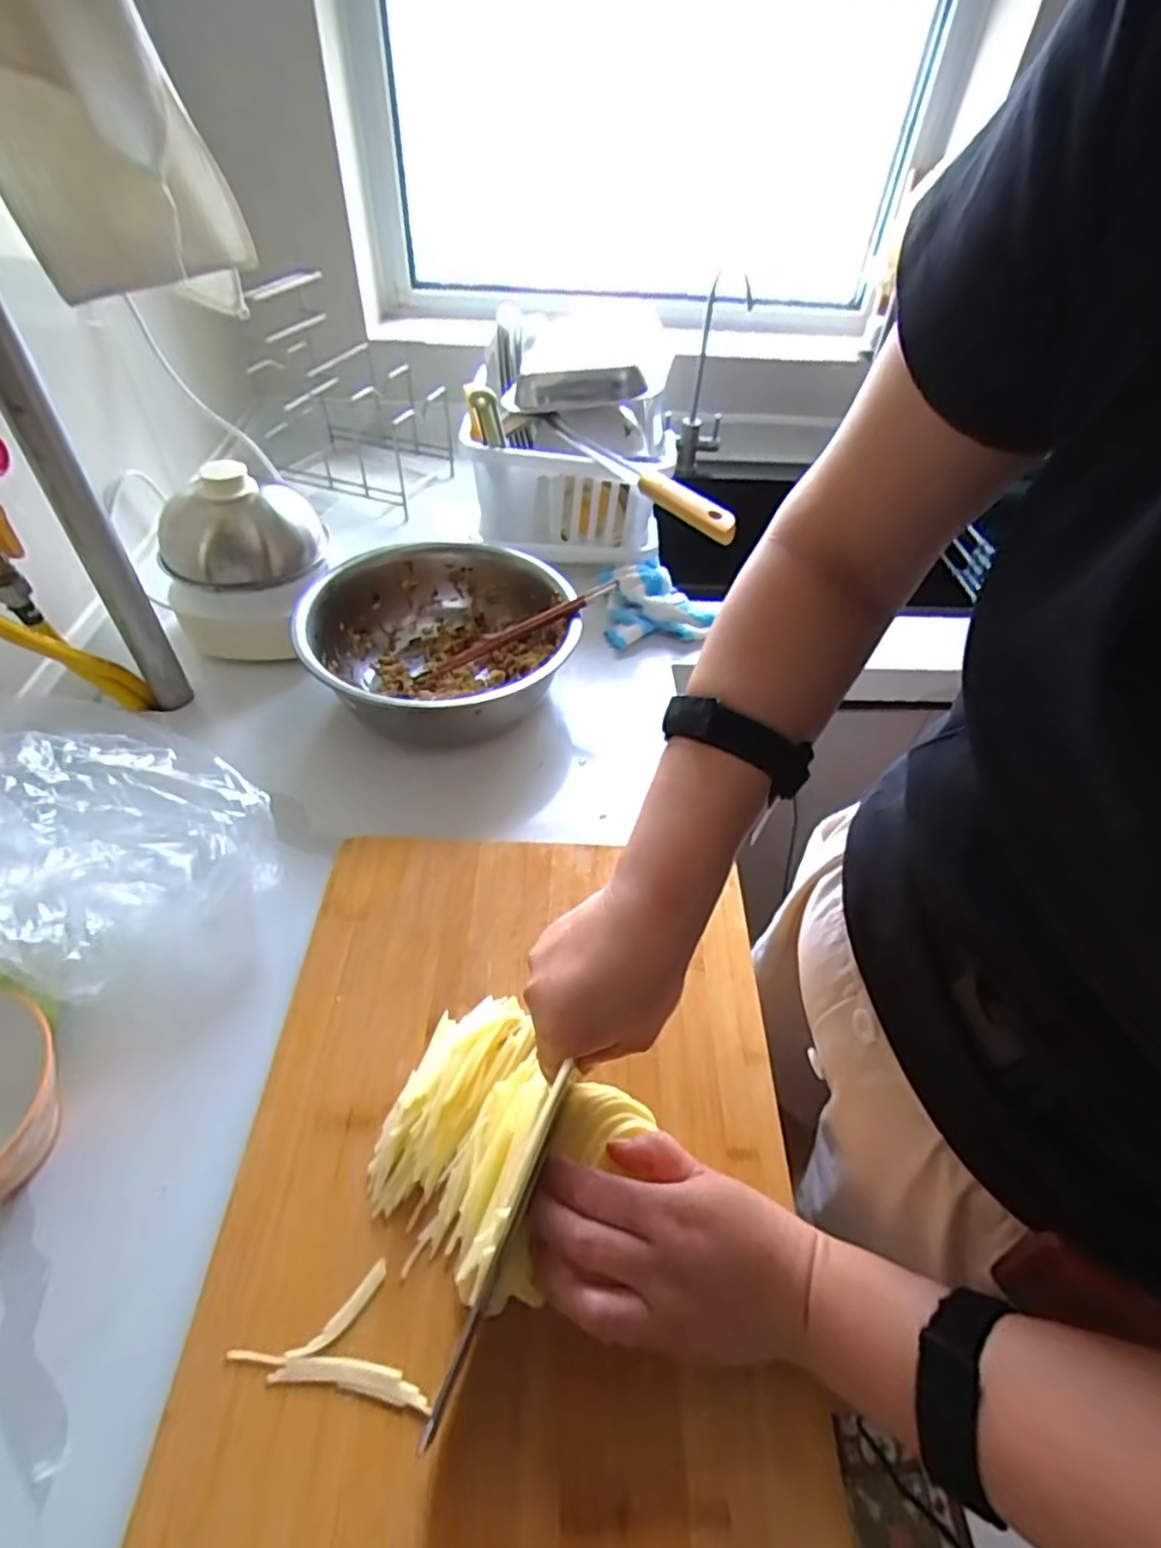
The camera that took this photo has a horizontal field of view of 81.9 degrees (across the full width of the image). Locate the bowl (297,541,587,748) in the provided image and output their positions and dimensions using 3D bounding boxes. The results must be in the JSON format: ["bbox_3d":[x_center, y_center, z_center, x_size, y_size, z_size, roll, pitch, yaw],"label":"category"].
[{"bbox_3d":[-0.132,-0.124,0.670,0.248,0.101,0.257,-8,50,-12],"label":"bowl"}]

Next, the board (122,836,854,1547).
[{"bbox_3d":[-0.037,0.238,0.387,0.313,0.027,0.473,2,48,-3],"label":"board"}]

